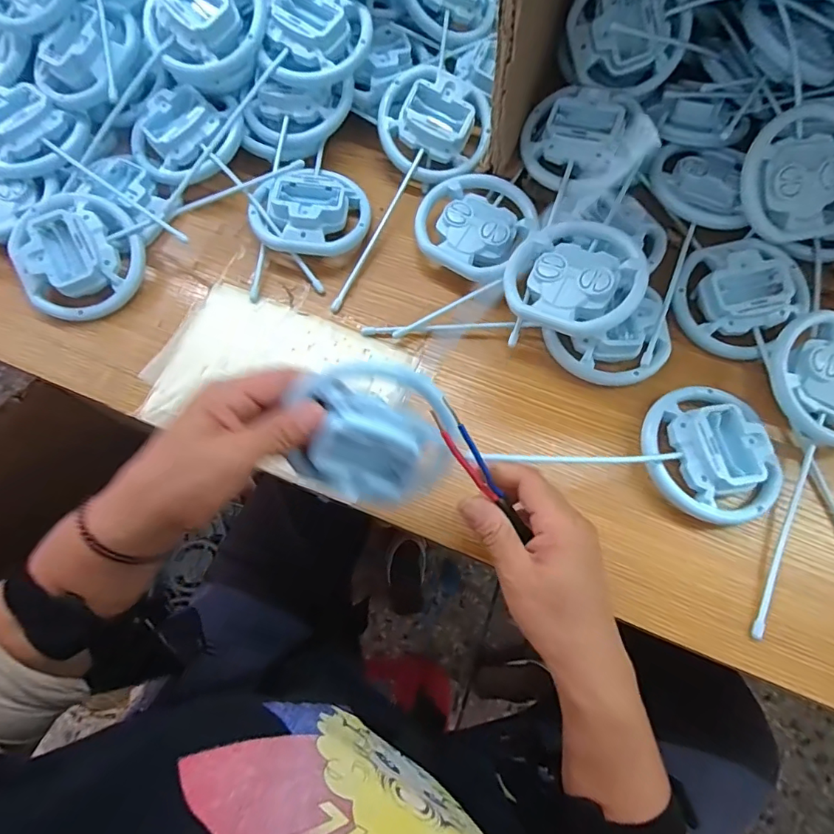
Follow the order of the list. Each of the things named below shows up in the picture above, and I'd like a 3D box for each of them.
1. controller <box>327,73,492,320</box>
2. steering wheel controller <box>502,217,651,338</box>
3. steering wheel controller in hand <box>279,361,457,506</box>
[{"bbox_3d":[-0.017,-0.206,0.458,0.100,0.043,0.251,25,84,8],"label":"controller"},{"bbox_3d":[0.124,-0.114,0.399,0.098,0.040,0.103,0,70,-1],"label":"steering wheel controller"},{"bbox_3d":[-0.024,0.013,0.295,0.097,0.033,0.095,6,111,-9],"label":"steering wheel controller in hand"}]

